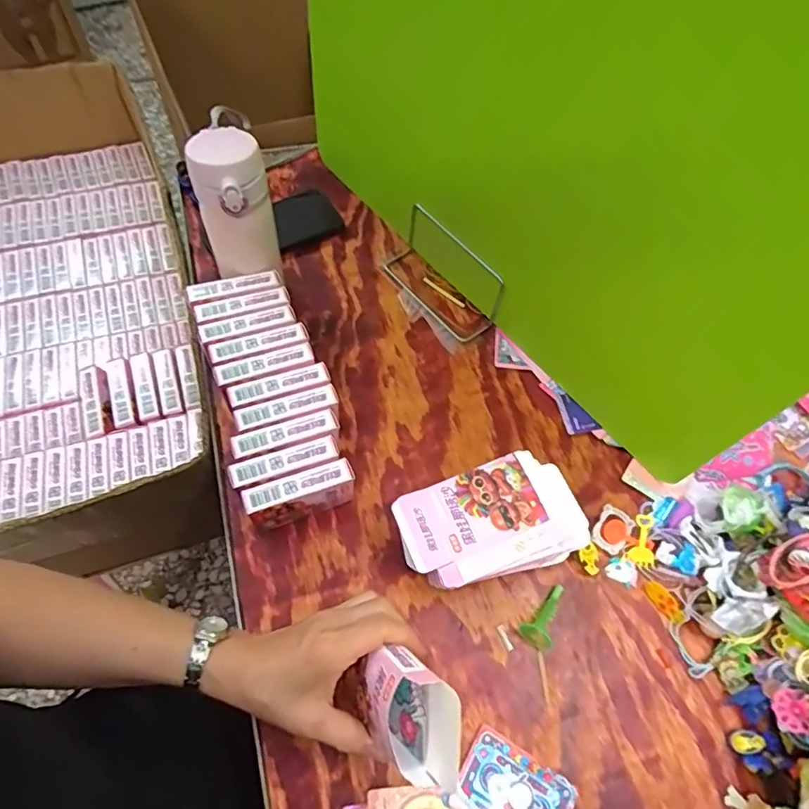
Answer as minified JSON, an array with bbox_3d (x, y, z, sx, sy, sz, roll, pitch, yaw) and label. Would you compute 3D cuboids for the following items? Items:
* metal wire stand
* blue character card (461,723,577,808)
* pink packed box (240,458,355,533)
[{"bbox_3d":[0.040,-0.152,0.620,0.061,0.077,0.153,-33,68,-20],"label":"metal wire stand"},{"bbox_3d":[0.085,0.302,0.415,0.083,0.004,0.061,30,61,10],"label":"blue character card"},{"bbox_3d":[-0.091,0.085,0.486,0.092,0.066,0.024,-18,64,-13],"label":"pink packed box"}]

